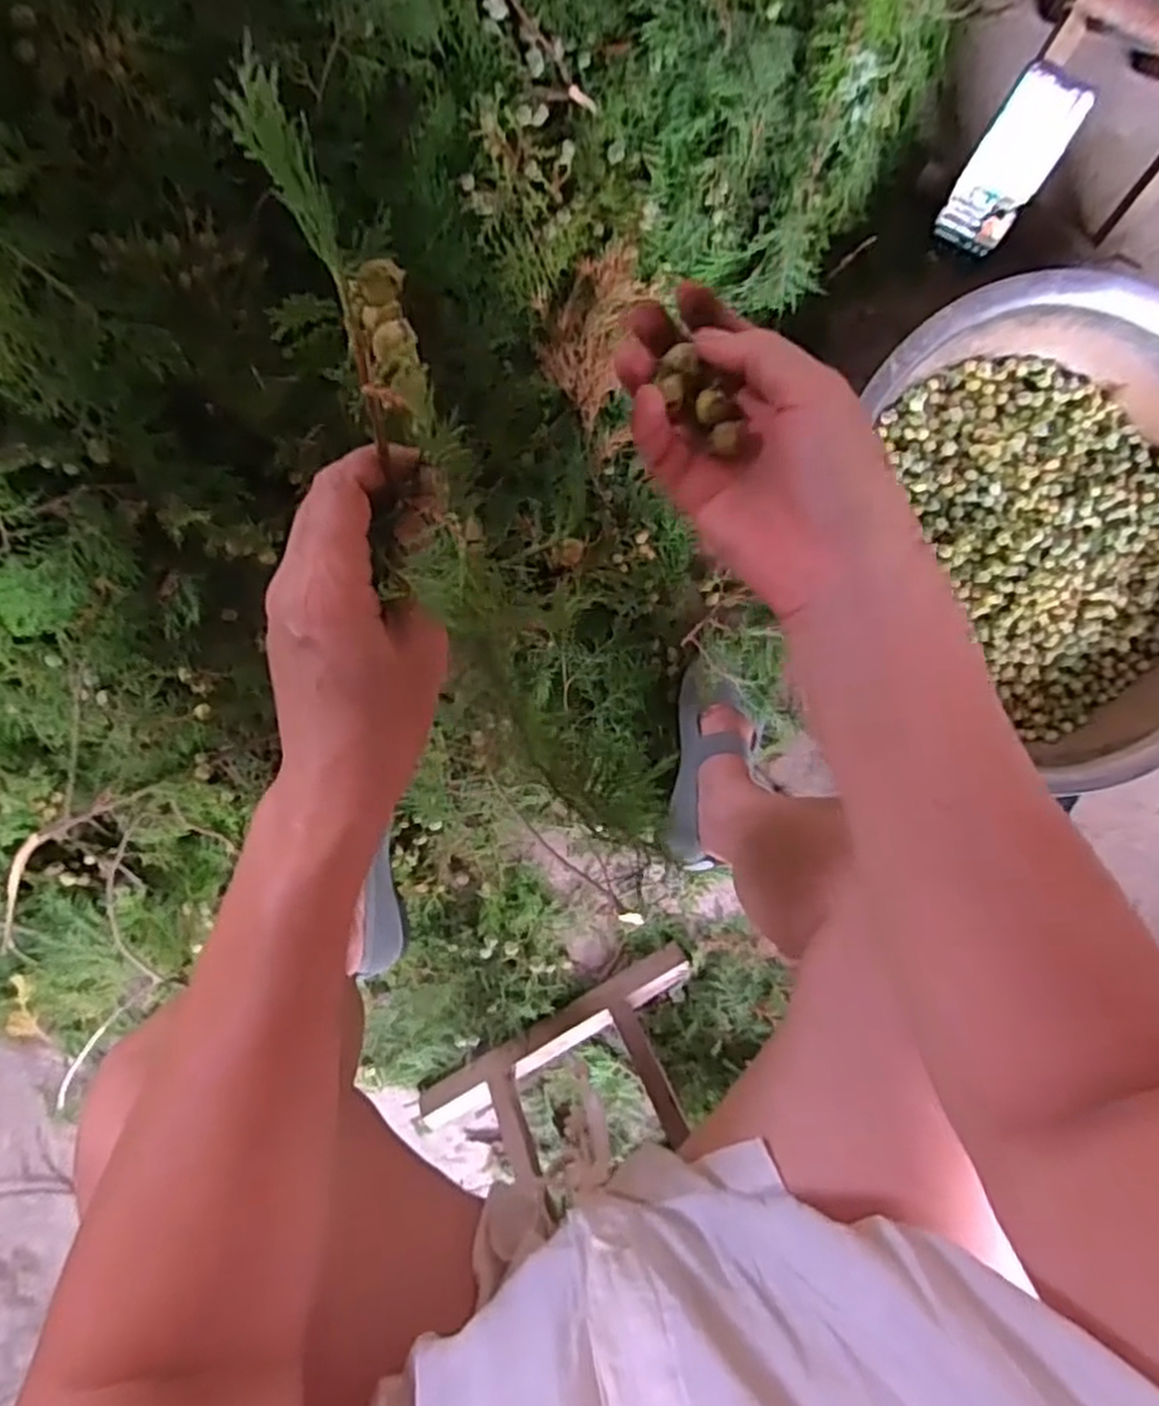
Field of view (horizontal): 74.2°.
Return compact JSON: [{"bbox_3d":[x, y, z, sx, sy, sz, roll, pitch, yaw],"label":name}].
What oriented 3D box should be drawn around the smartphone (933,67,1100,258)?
[{"bbox_3d":[0.411,-0.514,0.736,0.069,0.010,0.144,26,136,-1],"label":"smartphone"}]

